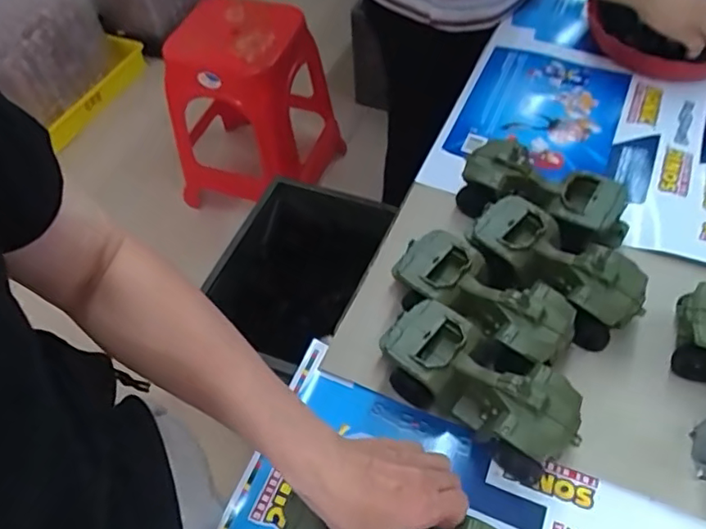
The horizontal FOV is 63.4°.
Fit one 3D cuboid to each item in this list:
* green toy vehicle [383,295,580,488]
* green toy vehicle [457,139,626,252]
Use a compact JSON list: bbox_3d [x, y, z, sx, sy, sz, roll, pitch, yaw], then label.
[{"bbox_3d":[0.111,0.112,0.529,0.187,0.081,0.085,31,61,24],"label":"green toy vehicle"},{"bbox_3d":[0.215,-0.072,0.656,0.185,0.081,0.078,24,59,20],"label":"green toy vehicle"}]

